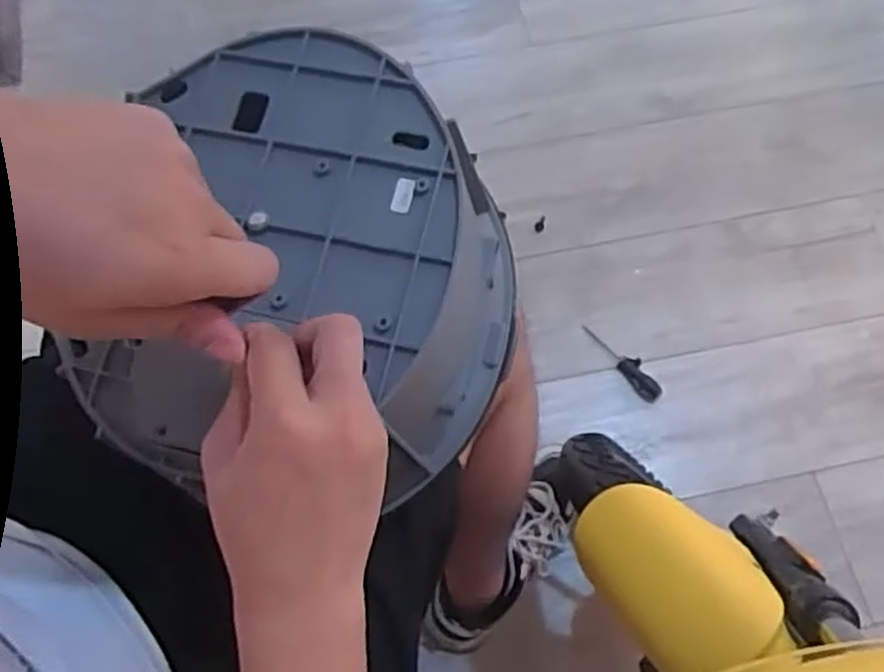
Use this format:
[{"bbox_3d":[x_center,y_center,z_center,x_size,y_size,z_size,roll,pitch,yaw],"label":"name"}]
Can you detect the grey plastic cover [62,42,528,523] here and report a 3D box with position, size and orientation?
[{"bbox_3d":[-0.070,-0.029,0.466,0.220,0.131,0.253,15,75,5],"label":"grey plastic cover"}]

